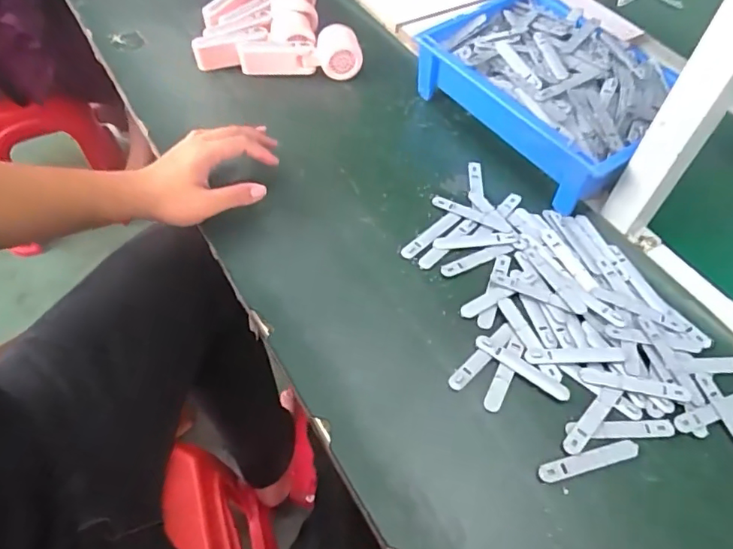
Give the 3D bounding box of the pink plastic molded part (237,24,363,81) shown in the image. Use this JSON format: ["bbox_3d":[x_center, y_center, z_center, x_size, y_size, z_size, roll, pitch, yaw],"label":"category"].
[{"bbox_3d":[-0.093,-0.310,0.739,0.168,0.056,0.048,2,55,-2],"label":"pink plastic molded part"}]

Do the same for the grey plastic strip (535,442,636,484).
[{"bbox_3d":[0.192,0.161,0.456,0.095,0.004,0.016,-12,57,-12],"label":"grey plastic strip"}]

